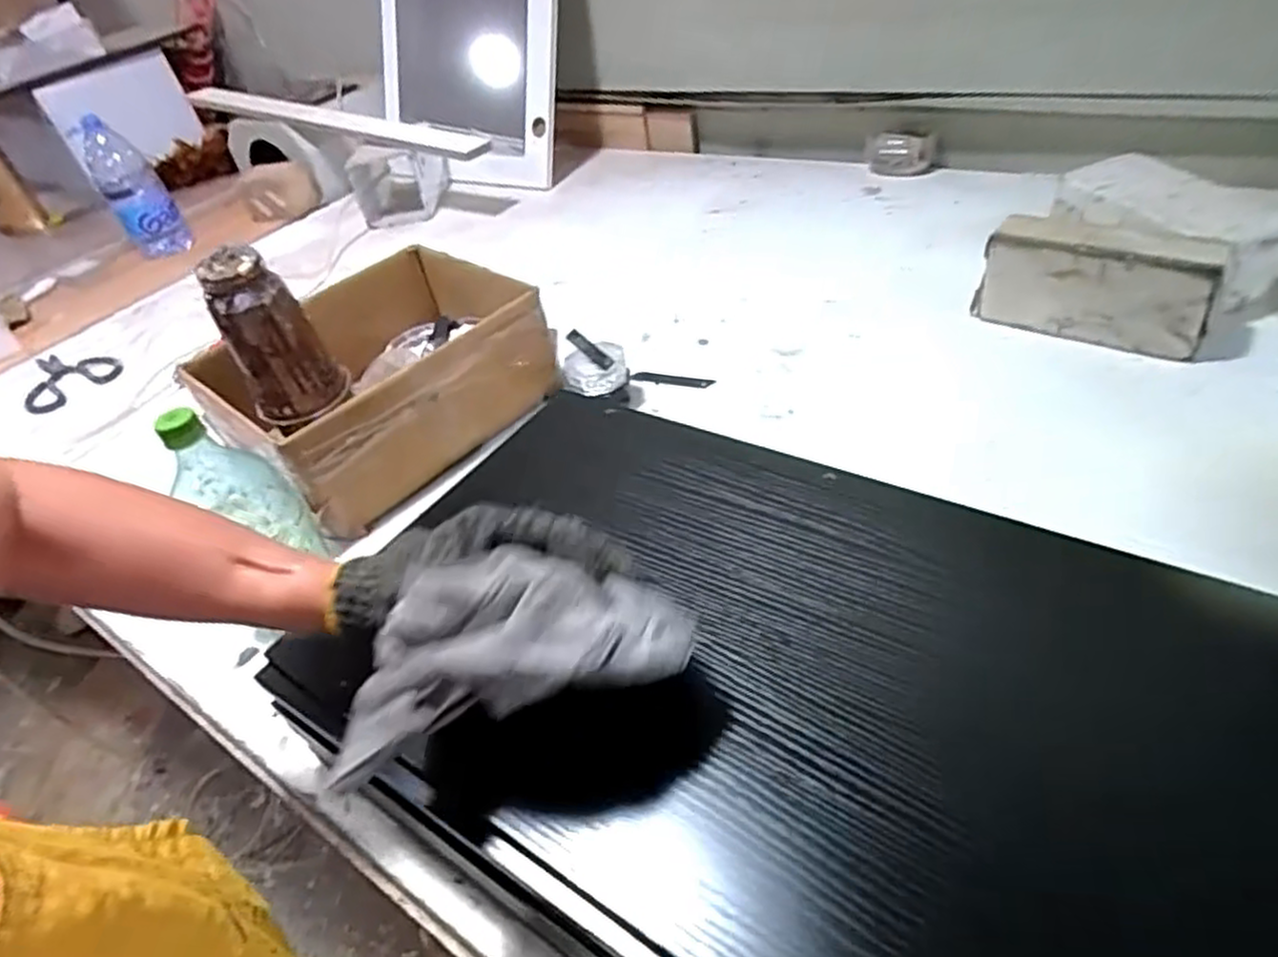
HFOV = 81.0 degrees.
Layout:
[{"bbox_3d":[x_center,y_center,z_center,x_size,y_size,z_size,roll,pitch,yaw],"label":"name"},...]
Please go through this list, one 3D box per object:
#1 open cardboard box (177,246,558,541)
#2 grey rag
[{"bbox_3d":[-0.285,-0.121,0.819,0.299,0.118,0.307,24,51,35],"label":"open cardboard box"},{"bbox_3d":[-0.067,0.081,0.356,0.178,0.089,0.037,-13,40,-7],"label":"grey rag"}]

